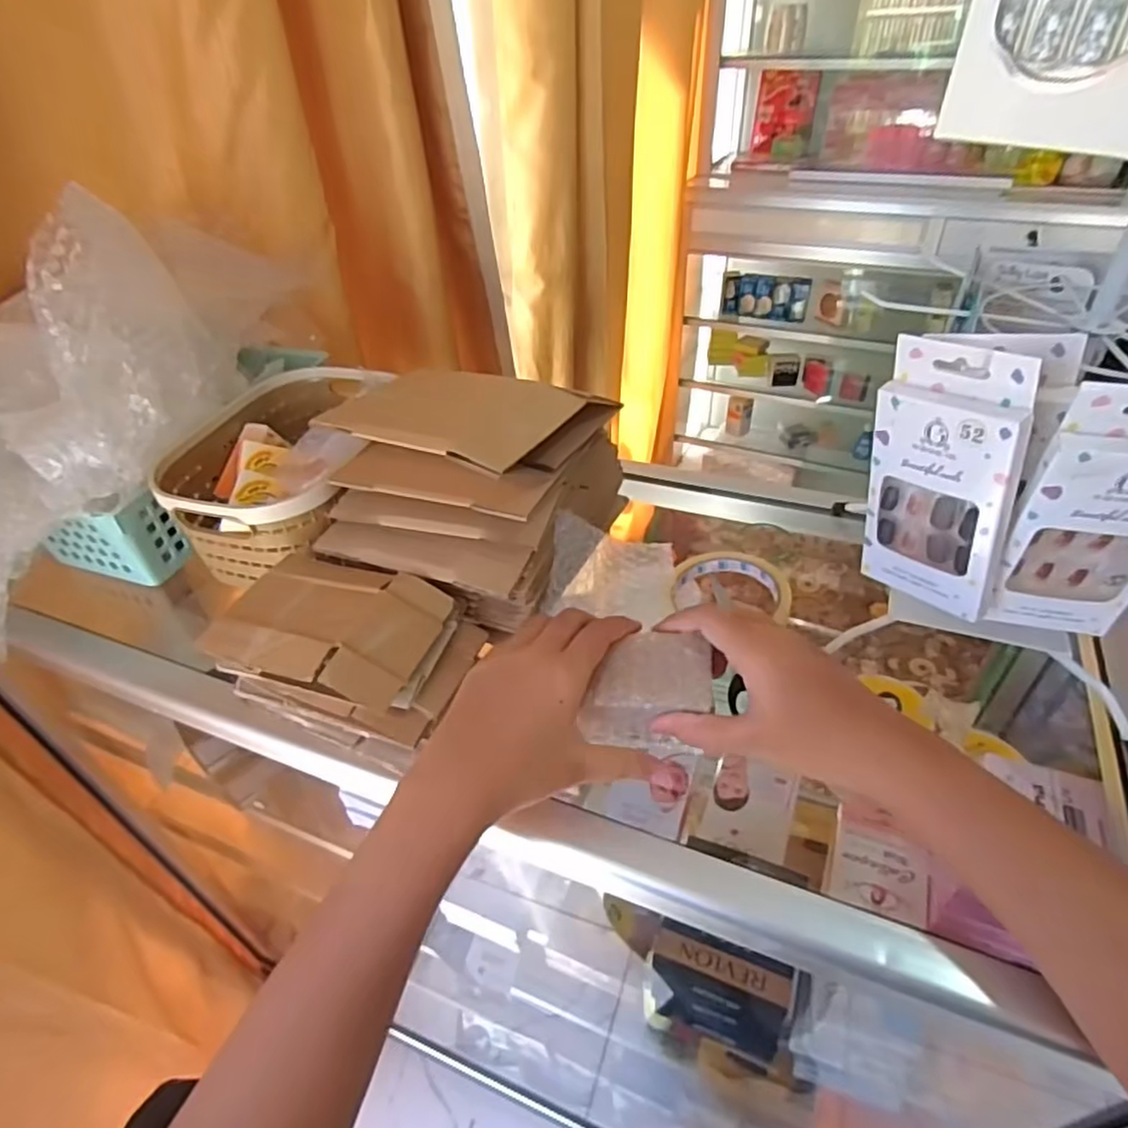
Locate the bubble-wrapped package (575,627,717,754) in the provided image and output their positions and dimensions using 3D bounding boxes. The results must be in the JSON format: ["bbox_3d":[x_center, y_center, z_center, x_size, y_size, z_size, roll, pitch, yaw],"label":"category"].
[{"bbox_3d":[0.052,0.079,0.415,0.073,0.049,0.053,-1,41,4],"label":"bubble-wrapped package"}]

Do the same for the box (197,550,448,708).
[{"bbox_3d":[-0.152,0.035,0.447,0.129,0.026,0.107,11,43,16],"label":"box"}]

